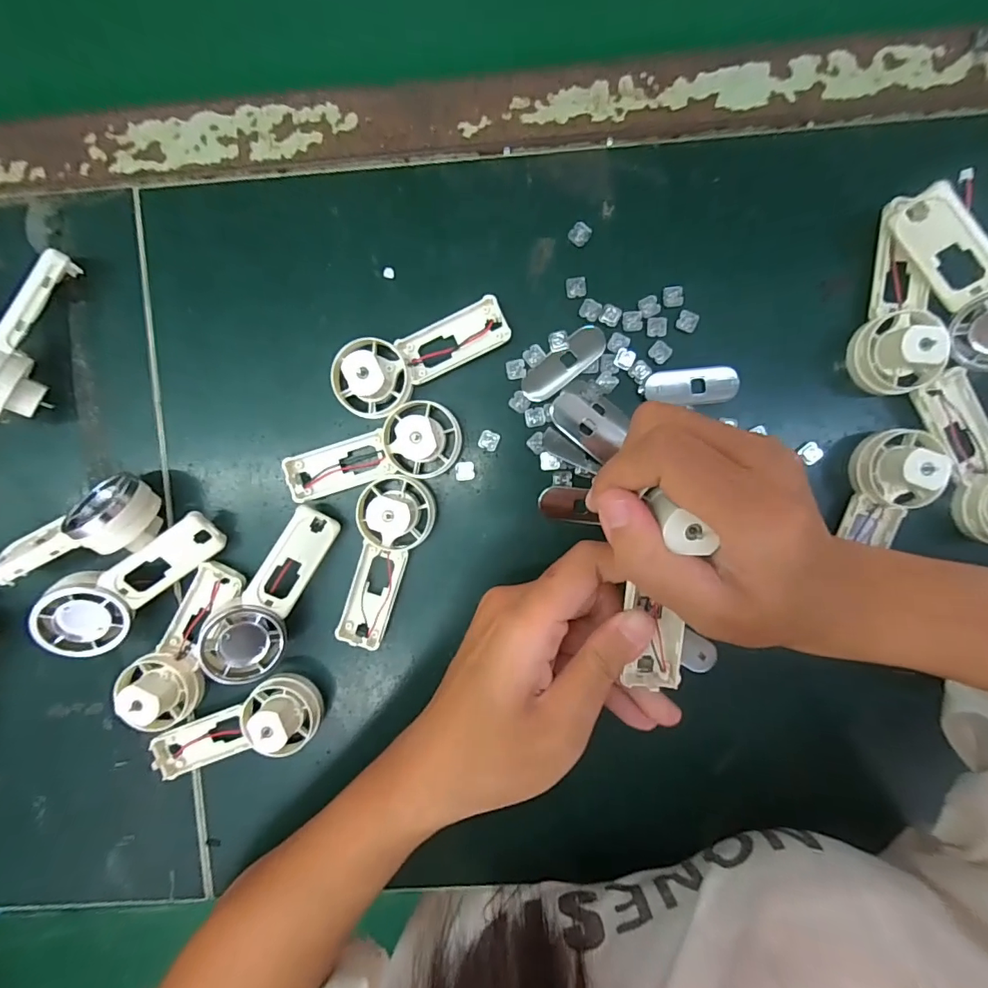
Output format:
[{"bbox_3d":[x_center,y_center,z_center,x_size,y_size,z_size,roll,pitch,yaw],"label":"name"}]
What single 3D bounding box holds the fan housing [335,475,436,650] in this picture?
[{"bbox_3d":[-0.057,0.036,0.261,0.038,0.019,0.091,12,94,1],"label":"fan housing"}]

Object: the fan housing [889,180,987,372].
[{"bbox_3d":[0.223,-0.100,0.227,0.093,0.036,0.016,51,49,-7],"label":"fan housing"}]

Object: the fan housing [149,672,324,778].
[{"bbox_3d":[-0.139,0.129,0.262,0.093,0.029,0.038,-24,93,3],"label":"fan housing"}]

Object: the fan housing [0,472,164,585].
[{"bbox_3d":[-0.218,0.017,0.254,0.089,0.035,0.037,-15,93,3],"label":"fan housing"}]

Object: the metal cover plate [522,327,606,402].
[{"bbox_3d":[0.036,-0.068,0.258,0.050,0.004,0.018,-39,92,4],"label":"metal cover plate"}]

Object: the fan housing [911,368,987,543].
[{"bbox_3d":[0.245,-0.018,0.241,0.036,0.028,0.090,-22,93,3],"label":"fan housing"}]

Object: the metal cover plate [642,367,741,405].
[{"bbox_3d":[0.104,-0.056,0.258,0.048,0.004,0.019,-4,93,2],"label":"metal cover plate"}]

